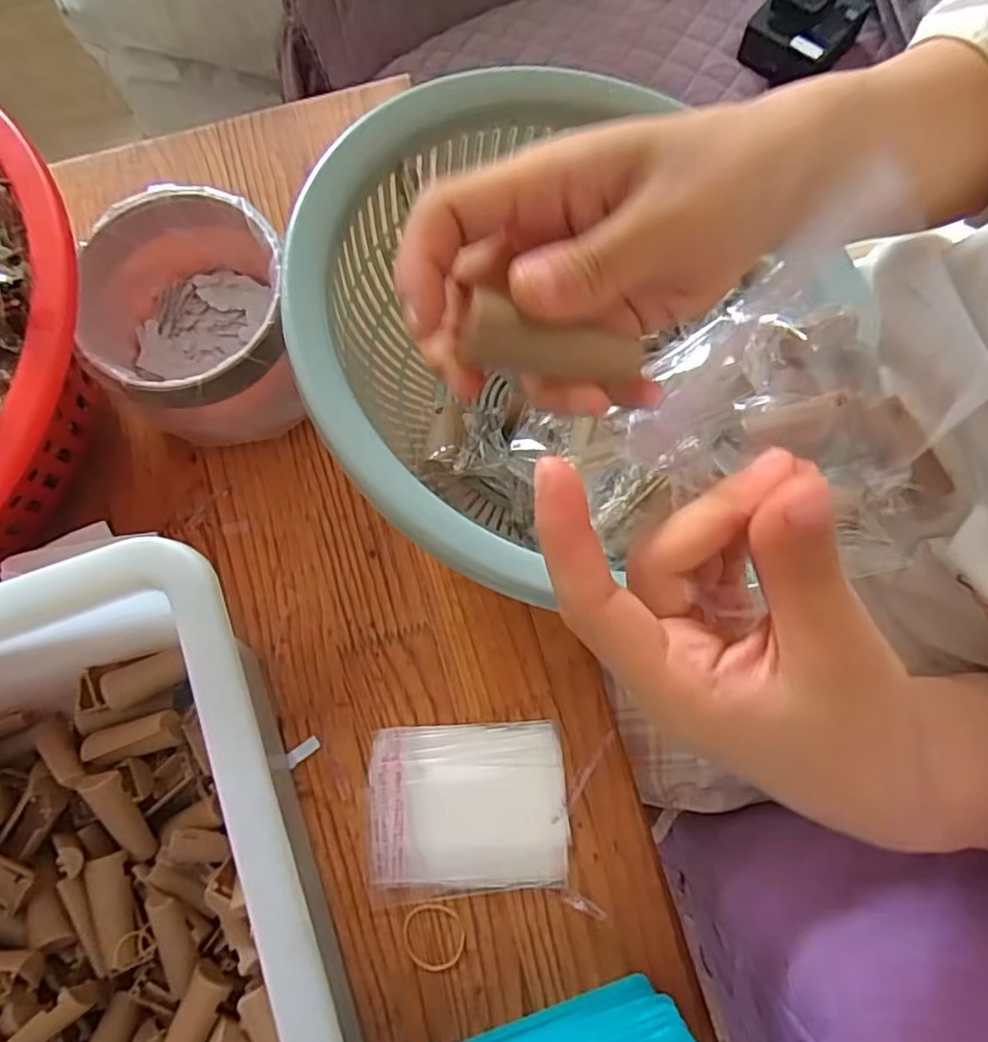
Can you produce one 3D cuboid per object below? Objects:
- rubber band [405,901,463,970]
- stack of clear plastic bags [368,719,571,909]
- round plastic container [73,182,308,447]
[{"bbox_3d":[-0.031,0.213,0.334,0.030,0.004,0.030,-5,75,1],"label":"rubber band"},{"bbox_3d":[-0.014,0.153,0.349,0.104,0.004,0.084,-4,75,1],"label":"stack of clear plastic bags"},{"bbox_3d":[-0.165,-0.112,0.371,0.113,0.069,0.118,-1,75,2],"label":"round plastic container"}]

